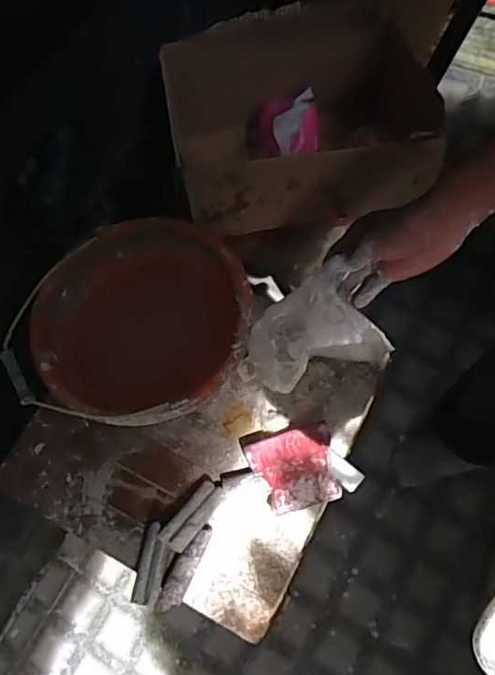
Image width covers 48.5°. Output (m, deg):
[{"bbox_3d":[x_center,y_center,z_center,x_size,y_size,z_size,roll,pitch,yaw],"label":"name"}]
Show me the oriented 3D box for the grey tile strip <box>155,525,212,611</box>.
[{"bbox_3d":[-0.086,0.310,0.740,0.031,0.020,0.119,21,71,13],"label":"grey tile strip"}]

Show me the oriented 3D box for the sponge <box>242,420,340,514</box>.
[{"bbox_3d":[0.066,0.187,0.779,0.116,0.035,0.104,-14,67,-1],"label":"sponge"}]

